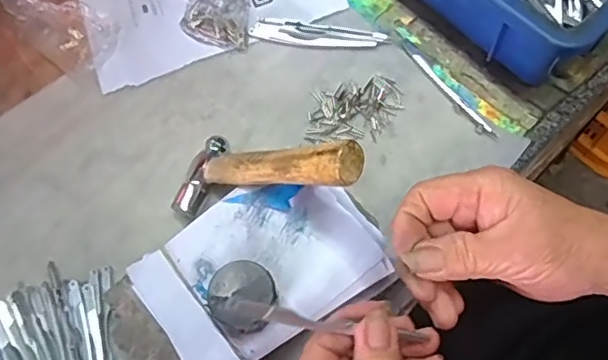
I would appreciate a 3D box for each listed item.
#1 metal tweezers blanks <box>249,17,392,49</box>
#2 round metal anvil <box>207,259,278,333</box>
[{"bbox_3d":[0.012,-0.118,0.465,0.110,0.006,0.021,6,67,5],"label":"metal tweezers blanks"},{"bbox_3d":[-0.034,0.068,0.329,0.038,0.020,0.036,-1,66,2],"label":"round metal anvil"}]

